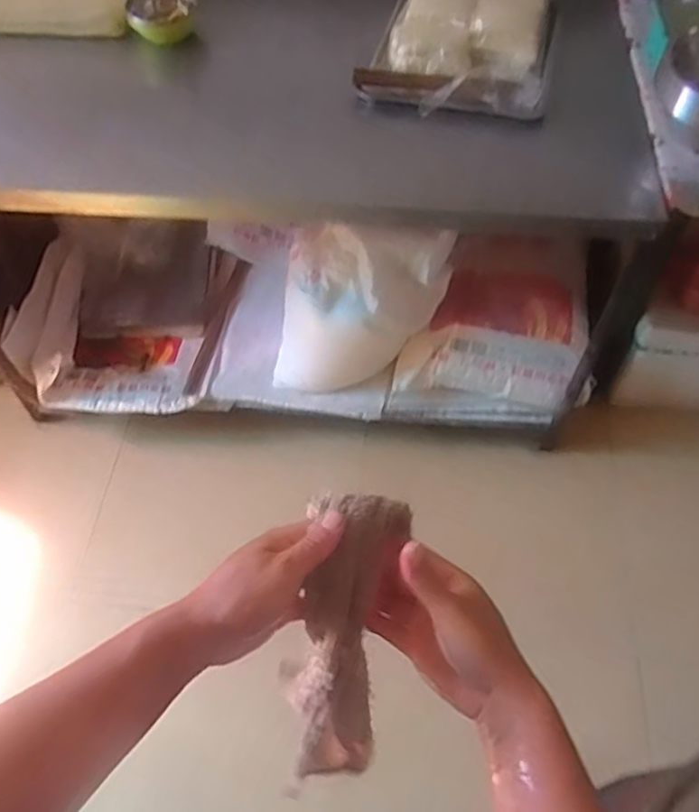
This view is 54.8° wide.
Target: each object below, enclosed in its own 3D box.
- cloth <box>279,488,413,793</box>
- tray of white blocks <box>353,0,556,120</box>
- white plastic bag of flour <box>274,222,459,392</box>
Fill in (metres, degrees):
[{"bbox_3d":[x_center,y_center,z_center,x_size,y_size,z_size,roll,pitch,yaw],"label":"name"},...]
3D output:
[{"bbox_3d":[-0.010,0.204,0.539,0.075,0.335,0.068,14,37,10],"label":"cloth"},{"bbox_3d":[0.217,-0.672,1.209,0.318,0.056,0.414,14,59,10],"label":"tray of white blocks"},{"bbox_3d":[0.017,-0.184,1.407,0.354,0.413,0.131,2,57,3],"label":"white plastic bag of flour"}]

